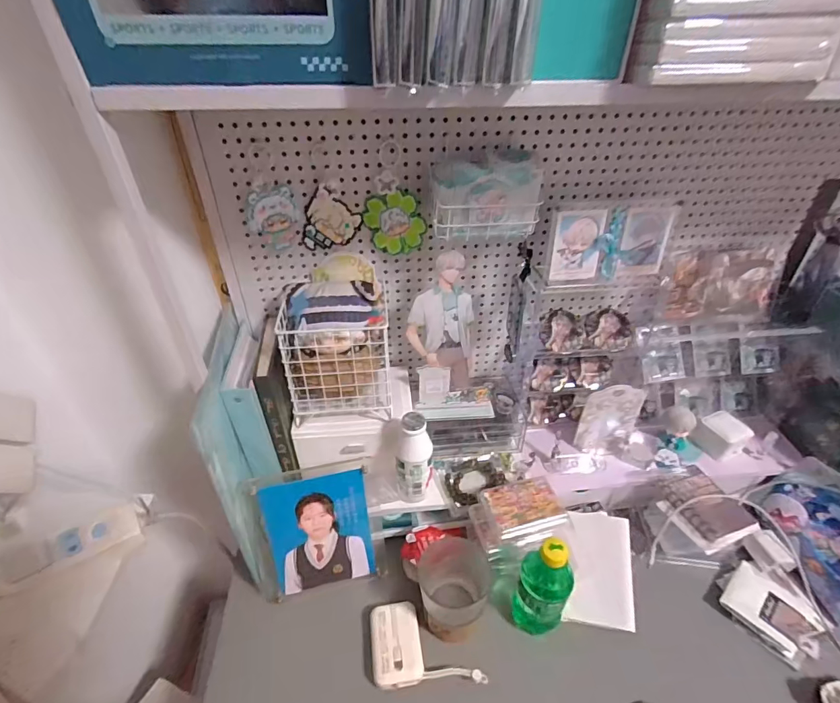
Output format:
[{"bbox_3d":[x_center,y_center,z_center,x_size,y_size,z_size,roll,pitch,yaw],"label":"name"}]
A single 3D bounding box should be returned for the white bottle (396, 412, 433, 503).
[{"bbox_3d":[-0.008,0.148,0.596,0.047,0.139,0.040,0,36,1],"label":"white bottle"}]

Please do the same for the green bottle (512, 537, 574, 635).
[{"bbox_3d":[0.150,0.283,0.526,0.060,0.154,0.051,17,39,22],"label":"green bottle"}]

